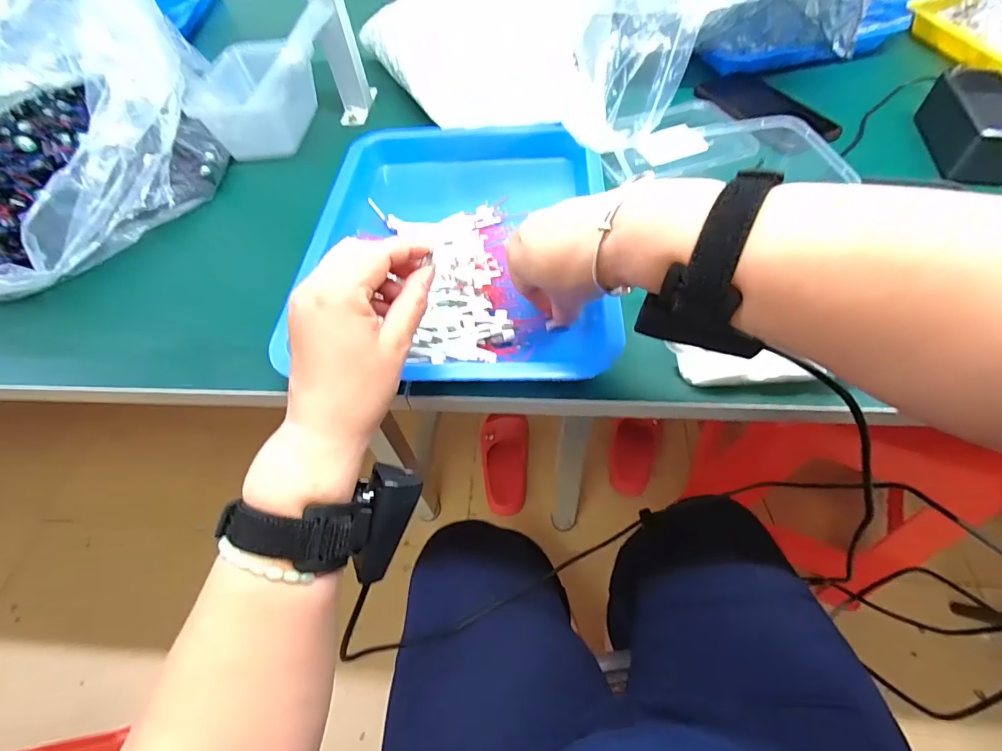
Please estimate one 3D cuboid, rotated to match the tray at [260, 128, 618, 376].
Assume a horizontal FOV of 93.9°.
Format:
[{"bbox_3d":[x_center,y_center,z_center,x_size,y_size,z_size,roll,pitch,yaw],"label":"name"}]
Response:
[{"bbox_3d":[-0.035,-0.118,0.426,0.256,0.060,0.286,0,55,5],"label":"tray"}]

